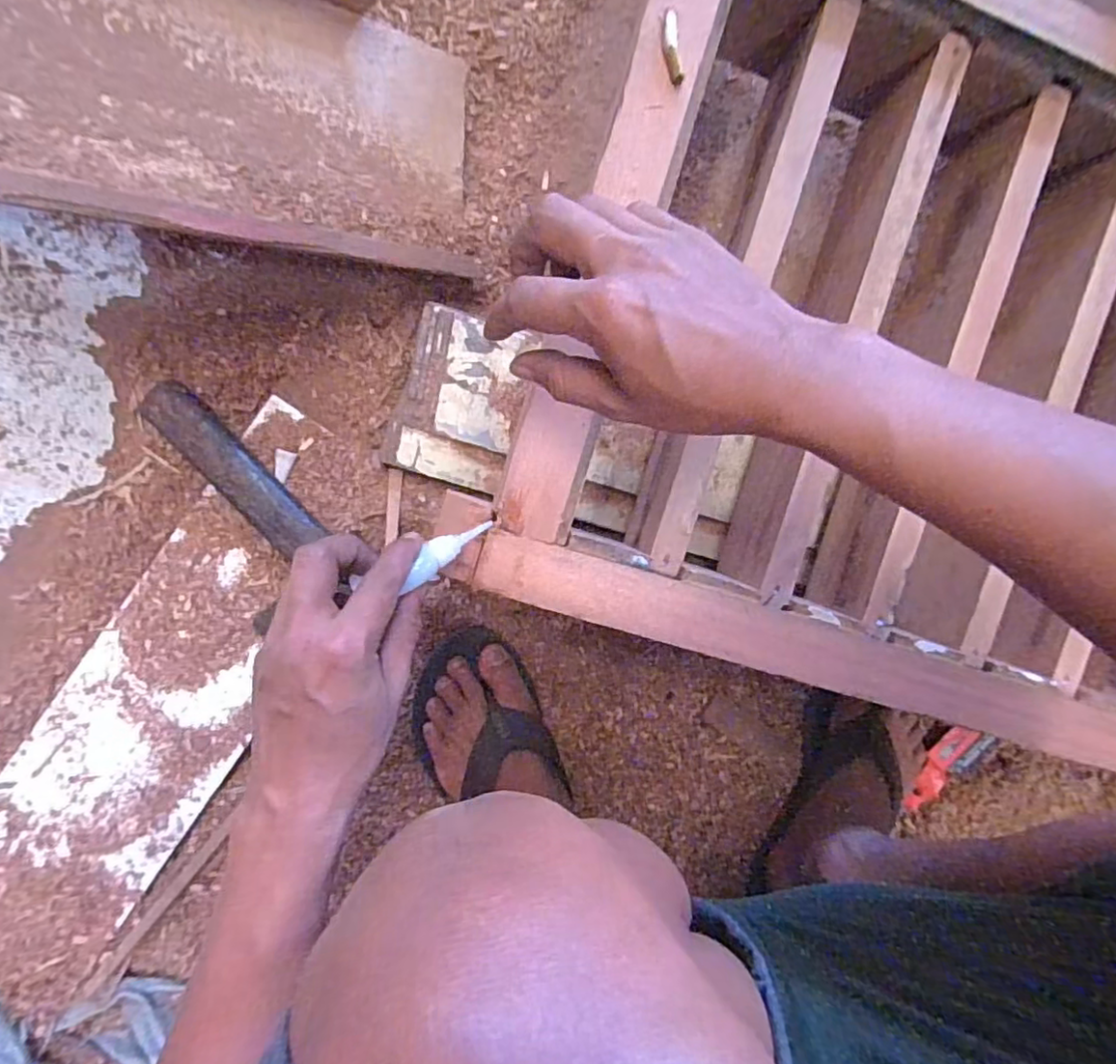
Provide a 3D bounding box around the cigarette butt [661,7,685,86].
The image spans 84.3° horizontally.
[{"bbox_3d":[0.066,-0.283,0.361,0.010,0.008,0.038,-12,96,-6],"label":"cigarette butt"}]

